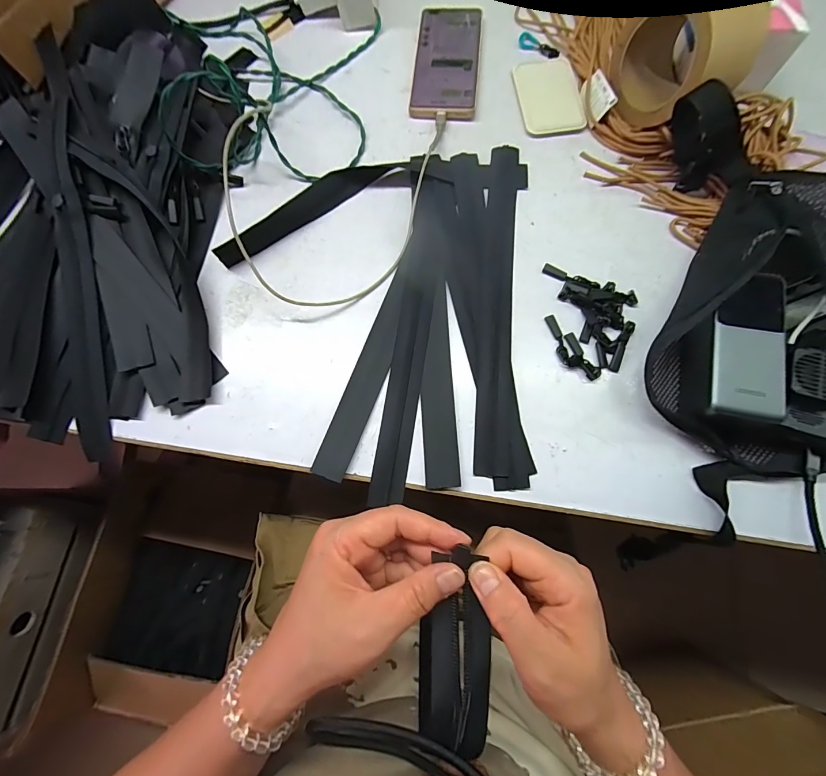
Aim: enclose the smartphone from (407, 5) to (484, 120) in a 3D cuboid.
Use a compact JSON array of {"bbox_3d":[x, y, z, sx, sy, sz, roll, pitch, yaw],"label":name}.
[{"bbox_3d":[0.041,-0.388,0.442,0.075,0.010,0.169,6,77,2],"label":"smartphone"}]

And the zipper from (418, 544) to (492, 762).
[{"bbox_3d":[0.024,0.146,0.215,0.038,0.014,0.098,4,73,2],"label":"zipper"}]

